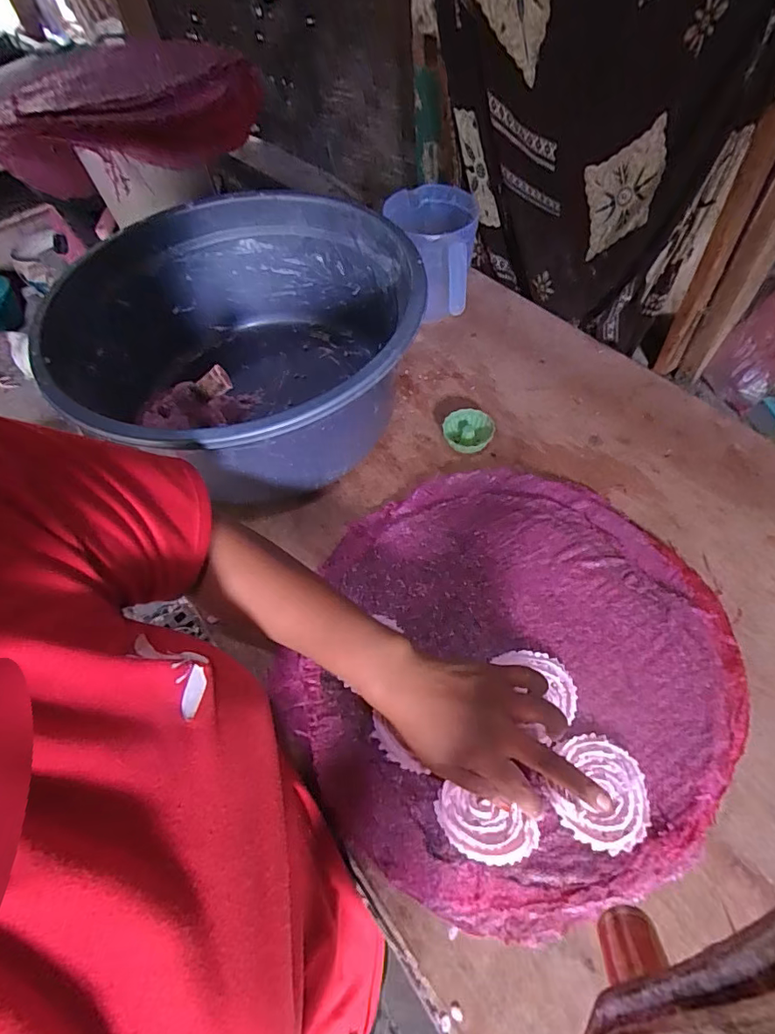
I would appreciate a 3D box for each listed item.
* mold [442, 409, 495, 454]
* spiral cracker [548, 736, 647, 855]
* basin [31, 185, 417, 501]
[{"bbox_3d":[0.101,-0.105,0.623,0.061,0.024,0.056,9,56,11],"label":"mold"},{"bbox_3d":[0.169,0.219,0.398,0.071,0.008,0.078,-2,55,3],"label":"spiral cracker"},{"bbox_3d":[-0.158,-0.202,0.615,0.415,0.195,0.374,27,61,22],"label":"basin"}]

